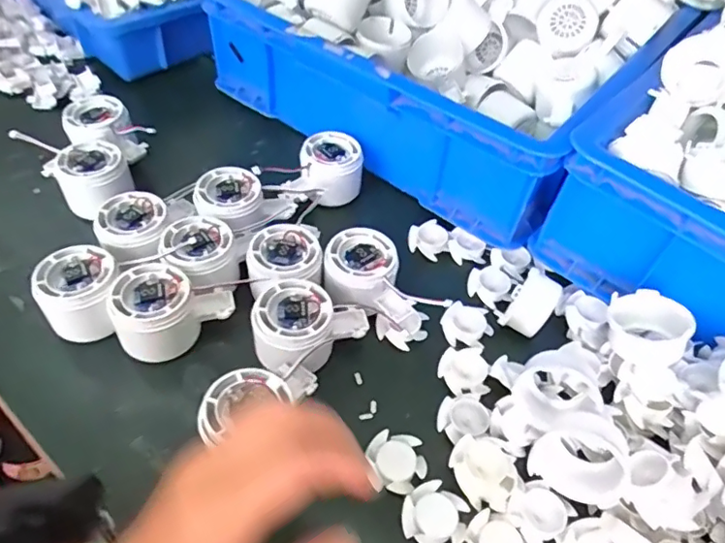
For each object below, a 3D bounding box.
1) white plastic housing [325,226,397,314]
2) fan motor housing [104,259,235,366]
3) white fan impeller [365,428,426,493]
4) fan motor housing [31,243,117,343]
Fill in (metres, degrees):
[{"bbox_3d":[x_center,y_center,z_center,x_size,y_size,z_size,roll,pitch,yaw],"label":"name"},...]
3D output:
[{"bbox_3d":[-0.001,-0.001,0.437,0.056,0.031,0.066,9,50,3],"label":"white plastic housing"},{"bbox_3d":[-0.145,0.026,0.404,0.081,0.043,0.061,-32,59,-28],"label":"fan motor housing"},{"bbox_3d":[0.024,0.127,0.362,0.037,0.010,0.041,-11,51,-13],"label":"white fan impeller"},{"bbox_3d":[-0.209,0.016,0.403,0.057,0.043,0.058,-18,53,-19],"label":"fan motor housing"}]

